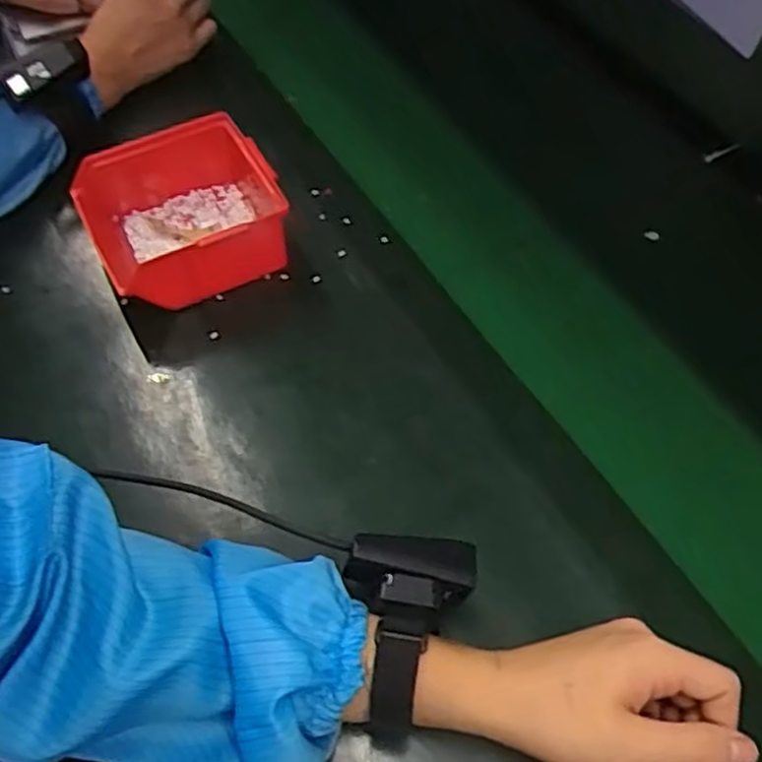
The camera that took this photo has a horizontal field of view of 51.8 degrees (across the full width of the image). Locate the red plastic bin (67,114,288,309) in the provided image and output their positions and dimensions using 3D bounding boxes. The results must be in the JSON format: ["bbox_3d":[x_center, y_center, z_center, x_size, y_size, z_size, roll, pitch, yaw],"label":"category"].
[{"bbox_3d":[-0.148,-0.127,0.606,0.143,0.068,0.121,-25,61,-19],"label":"red plastic bin"}]

